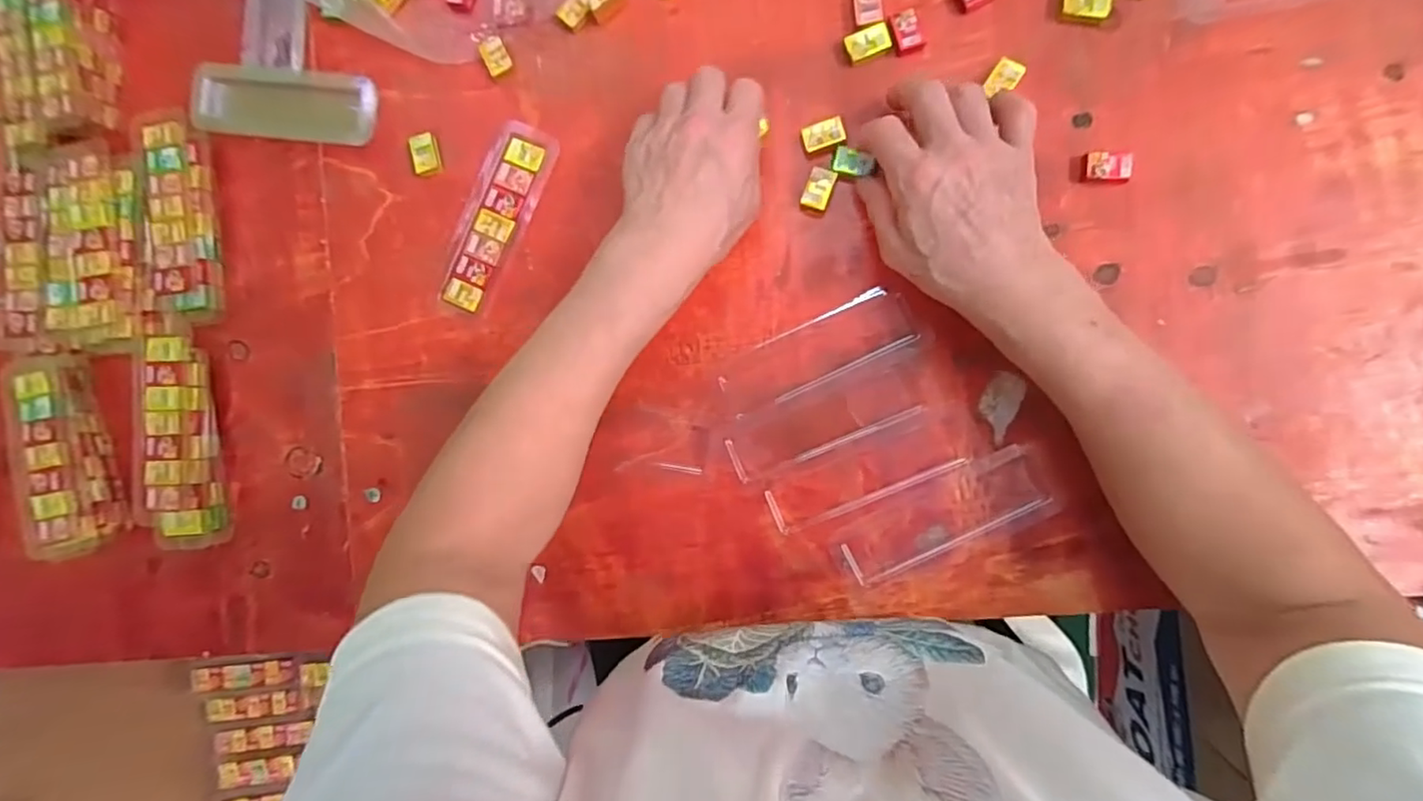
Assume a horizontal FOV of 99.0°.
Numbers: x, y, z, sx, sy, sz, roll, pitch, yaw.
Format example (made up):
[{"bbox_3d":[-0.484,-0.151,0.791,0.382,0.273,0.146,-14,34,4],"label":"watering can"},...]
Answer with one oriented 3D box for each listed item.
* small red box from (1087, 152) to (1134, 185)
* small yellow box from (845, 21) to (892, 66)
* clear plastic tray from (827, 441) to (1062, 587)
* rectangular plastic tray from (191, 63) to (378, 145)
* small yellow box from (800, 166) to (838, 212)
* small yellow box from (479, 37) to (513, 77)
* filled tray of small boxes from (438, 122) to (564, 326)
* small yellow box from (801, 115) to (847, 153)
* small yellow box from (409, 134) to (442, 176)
[{"bbox_3d":[0.236,-0.138,0.360,0.025,0.007,0.017,5,90,8],"label":"small red box"},{"bbox_3d":[0.098,-0.224,0.382,0.026,0.006,0.017,-24,86,7],"label":"small yellow box"},{"bbox_3d":[0.142,0.074,0.371,0.130,0.004,0.043,-28,86,7],"label":"clear plastic tray"},{"bbox_3d":[-0.301,-0.212,0.431,0.143,0.018,0.051,9,91,8],"label":"rectangular plastic tray"},{"bbox_3d":[0.068,-0.133,0.385,0.017,0.009,0.025,24,92,7],"label":"small yellow box"},{"bbox_3d":[-0.147,-0.235,0.415,0.017,0.007,0.025,-28,86,6],"label":"small yellow box"},{"bbox_3d":[-0.146,-0.121,0.414,0.046,0.010,0.134,23,92,7],"label":"filled tray of small boxes"},{"bbox_3d":[0.071,-0.167,0.384,0.026,0.008,0.015,-18,87,7],"label":"small yellow box"},{"bbox_3d":[-0.198,-0.171,0.420,0.019,0.005,0.028,-7,88,8],"label":"small yellow box"}]

